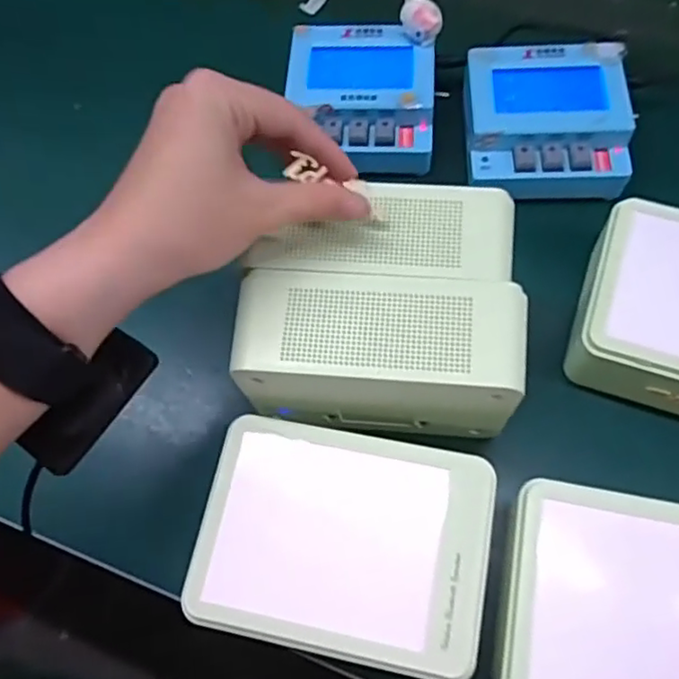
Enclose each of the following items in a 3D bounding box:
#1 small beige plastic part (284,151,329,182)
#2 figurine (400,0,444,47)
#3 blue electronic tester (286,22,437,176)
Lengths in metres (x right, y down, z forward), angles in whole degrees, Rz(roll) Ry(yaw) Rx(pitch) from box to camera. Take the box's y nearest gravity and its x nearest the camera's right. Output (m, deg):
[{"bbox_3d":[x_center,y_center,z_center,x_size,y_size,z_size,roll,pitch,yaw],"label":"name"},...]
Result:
[{"bbox_3d":[-0.016,-0.077,0.292,0.018,0.004,0.011,19,97,-22],"label":"small beige plastic part"},{"bbox_3d":[0.055,-0.216,0.430,0.018,0.021,0.029,-38,68,-13],"label":"figurine"},{"bbox_3d":[0.016,-0.171,0.447,0.100,0.042,0.096,3,65,5],"label":"blue electronic tester"}]

